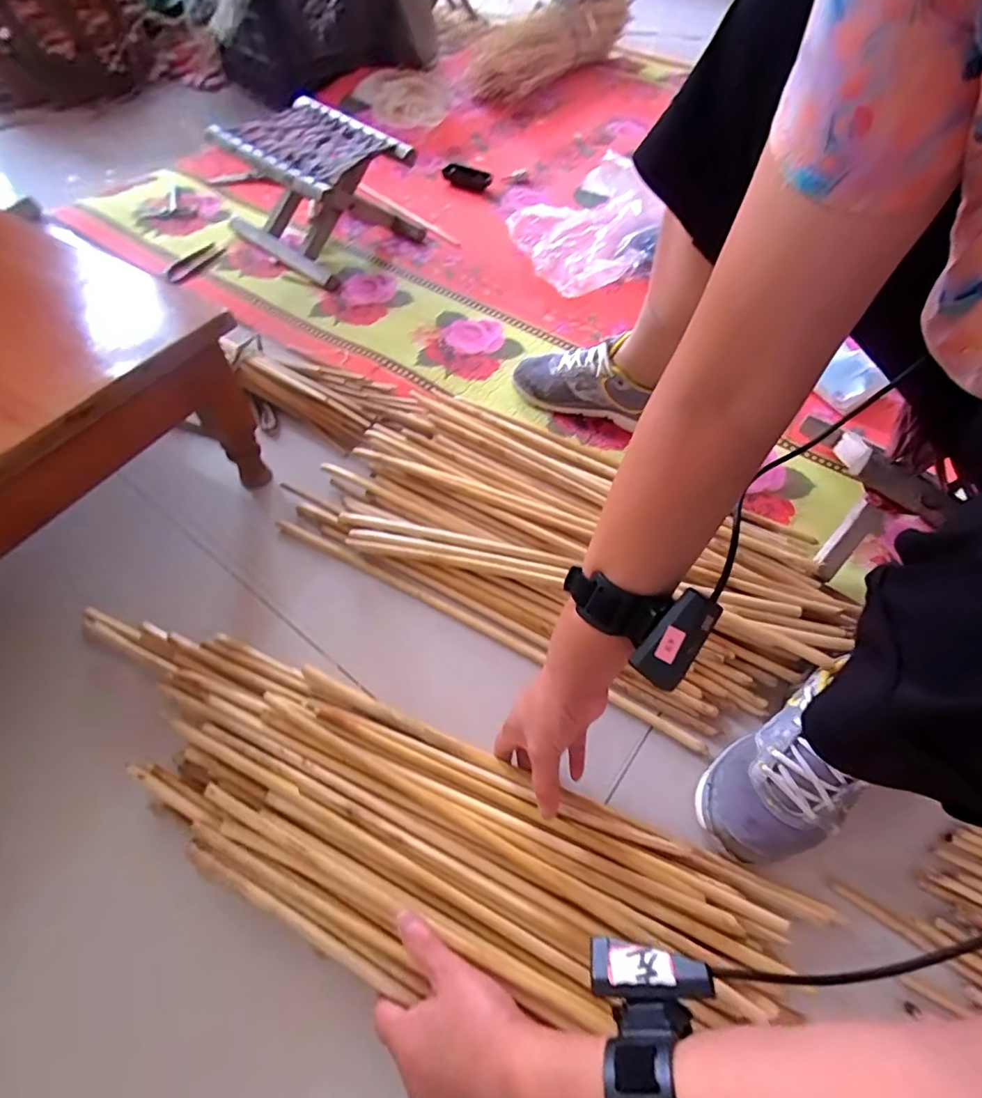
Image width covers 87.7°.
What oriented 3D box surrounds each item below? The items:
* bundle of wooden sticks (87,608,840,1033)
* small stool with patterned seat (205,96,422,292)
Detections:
[{"bbox_3d":[-0.091,0.230,0.434,0.654,0.050,0.180,19,58,10],"label":"bundle of wooden sticks"},{"bbox_3d":[-0.310,-0.638,0.919,0.260,0.166,0.243,35,62,17],"label":"small stool with patterned seat"}]

